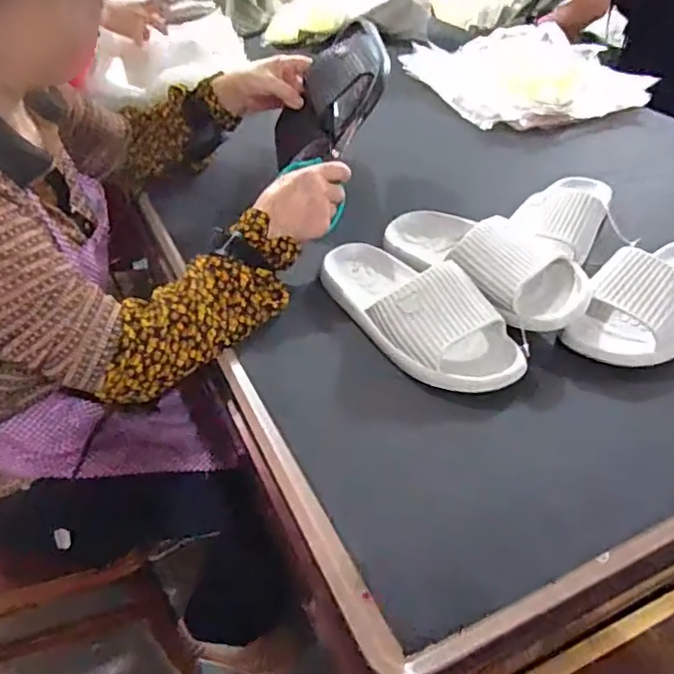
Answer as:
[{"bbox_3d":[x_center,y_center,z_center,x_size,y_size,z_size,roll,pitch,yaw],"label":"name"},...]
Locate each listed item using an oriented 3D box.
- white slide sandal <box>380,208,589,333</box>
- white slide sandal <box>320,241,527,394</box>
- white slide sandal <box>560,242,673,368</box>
[{"bbox_3d":[0.158,-0.095,0.690,0.109,0.094,0.271,-22,44,-23],"label":"white slide sandal"},{"bbox_3d":[0.076,-0.042,0.638,0.115,0.068,0.271,-27,46,-27],"label":"white slide sandal"},{"bbox_3d":[0.341,-0.046,0.644,0.224,0.054,0.104,-32,49,-32],"label":"white slide sandal"}]

